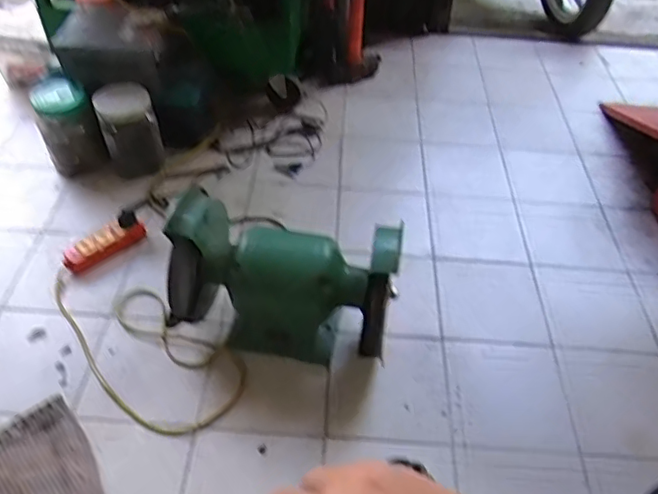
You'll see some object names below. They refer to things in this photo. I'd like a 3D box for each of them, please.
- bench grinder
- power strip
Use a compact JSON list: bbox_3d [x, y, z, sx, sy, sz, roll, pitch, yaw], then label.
[{"bbox_3d":[-0.073,0.059,0.938,0.339,0.243,0.170,8,46,4],"label":"bench grinder"},{"bbox_3d":[-0.432,-0.004,1.111,0.051,0.043,0.159,35,53,26],"label":"power strip"}]

